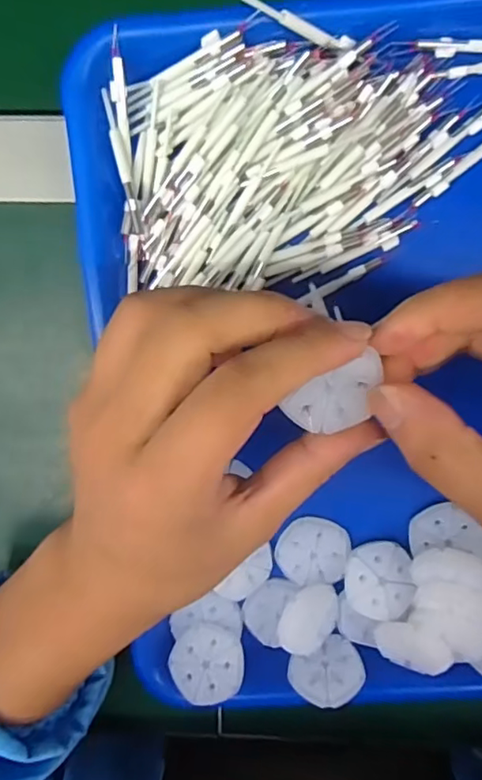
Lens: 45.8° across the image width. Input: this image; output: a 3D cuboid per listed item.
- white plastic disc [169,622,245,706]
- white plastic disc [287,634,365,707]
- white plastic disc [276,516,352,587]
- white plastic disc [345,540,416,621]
[{"bbox_3d":[-0.018,0.143,0.299,0.037,0.005,0.037,4,71,6],"label":"white plastic disc"},{"bbox_3d":[0.046,0.145,0.294,0.036,0.030,0.005,-23,132,-20],"label":"white plastic disc"},{"bbox_3d":[0.038,0.085,0.299,0.036,0.005,0.036,0,100,2],"label":"white plastic disc"},{"bbox_3d":[0.071,0.097,0.292,0.034,0.006,0.038,-3,78,-4],"label":"white plastic disc"}]

